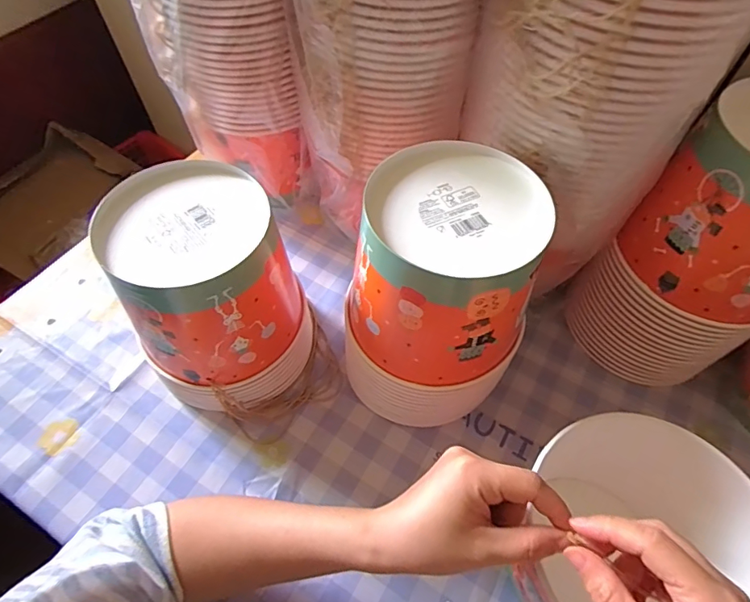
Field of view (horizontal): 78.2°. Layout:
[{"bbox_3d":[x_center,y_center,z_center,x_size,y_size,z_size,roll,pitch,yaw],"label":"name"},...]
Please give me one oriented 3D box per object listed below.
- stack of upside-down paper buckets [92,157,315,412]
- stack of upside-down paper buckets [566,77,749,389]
[{"bbox_3d":[-0.143,-0.001,0.427,0.147,0.197,0.142,-23,60,-14],"label":"stack of upside-down paper buckets"},{"bbox_3d":[0.300,-0.040,0.415,0.141,0.241,0.141,-34,64,-20],"label":"stack of upside-down paper buckets"}]

